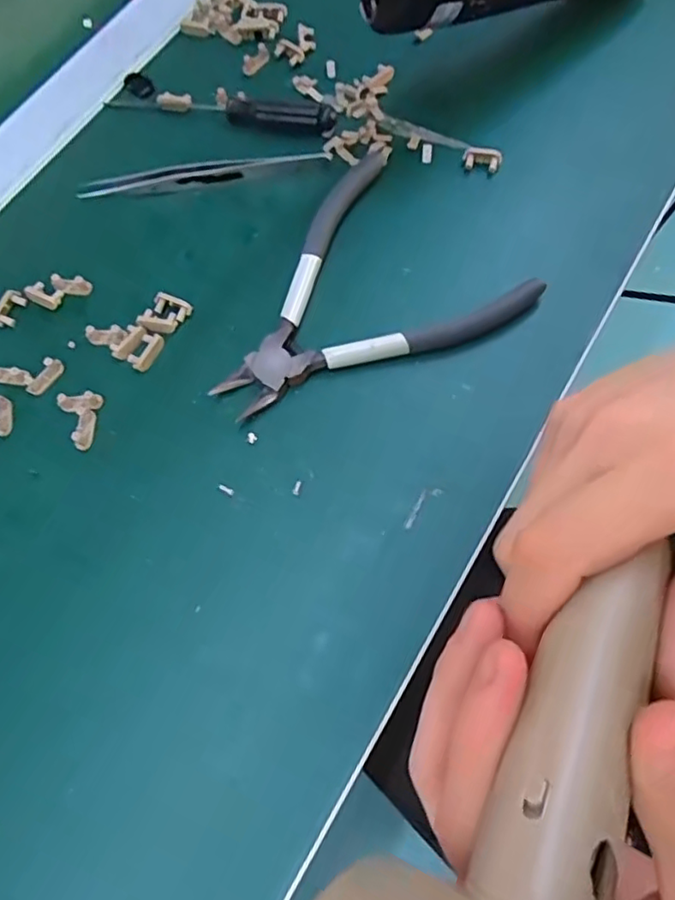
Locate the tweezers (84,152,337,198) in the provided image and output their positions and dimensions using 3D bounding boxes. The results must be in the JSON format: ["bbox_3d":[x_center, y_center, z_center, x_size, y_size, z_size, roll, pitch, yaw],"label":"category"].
[{"bbox_3d":[-0.071,-0.146,0.320,0.131,0.010,0.011,-4,69,0],"label":"tweezers"}]

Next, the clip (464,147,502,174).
[{"bbox_3d":[0.075,-0.150,0.317,0.019,0.011,0.008,12,70,6],"label":"clip"}]

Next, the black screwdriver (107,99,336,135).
[{"bbox_3d":[-0.065,-0.188,0.333,0.130,0.012,0.014,13,70,7],"label":"black screwdriver"}]

